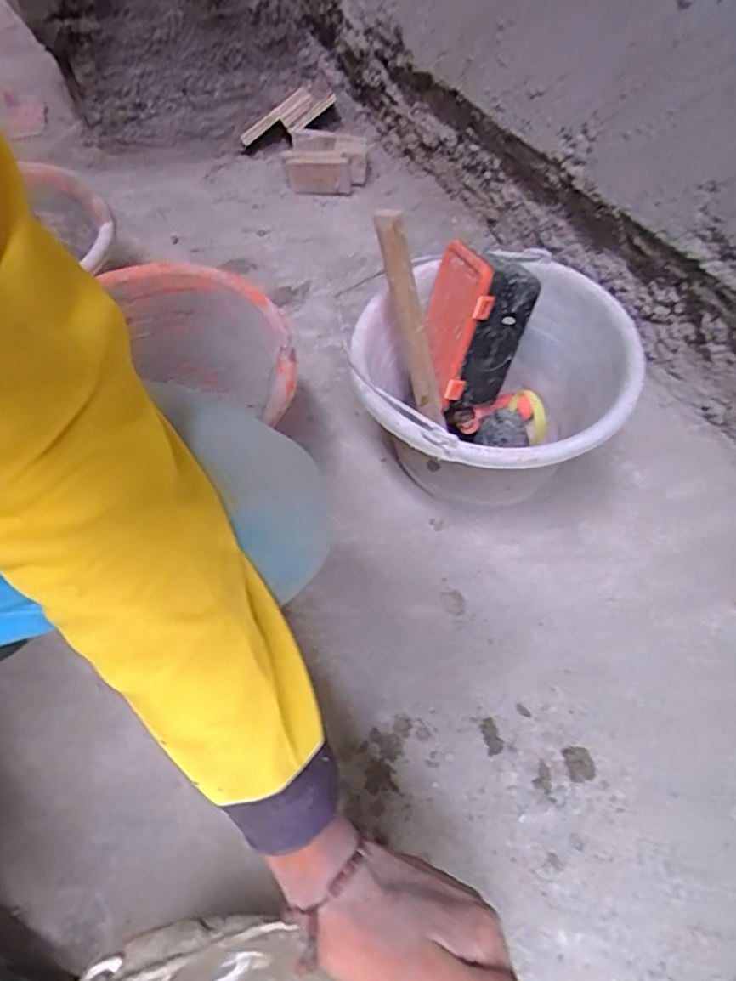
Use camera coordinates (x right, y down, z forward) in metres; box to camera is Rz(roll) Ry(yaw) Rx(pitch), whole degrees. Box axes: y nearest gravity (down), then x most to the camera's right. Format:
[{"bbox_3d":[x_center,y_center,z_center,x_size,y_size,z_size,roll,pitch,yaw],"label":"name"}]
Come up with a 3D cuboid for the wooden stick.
[{"bbox_3d":[0.034,-0.135,0.497,0.011,0.179,0.033,-34,40,-18],"label":"wooden stick"}]

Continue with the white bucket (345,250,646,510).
[{"bbox_3d":[0.104,-0.080,0.572,0.232,0.162,0.227,0,59,0],"label":"white bucket"}]

